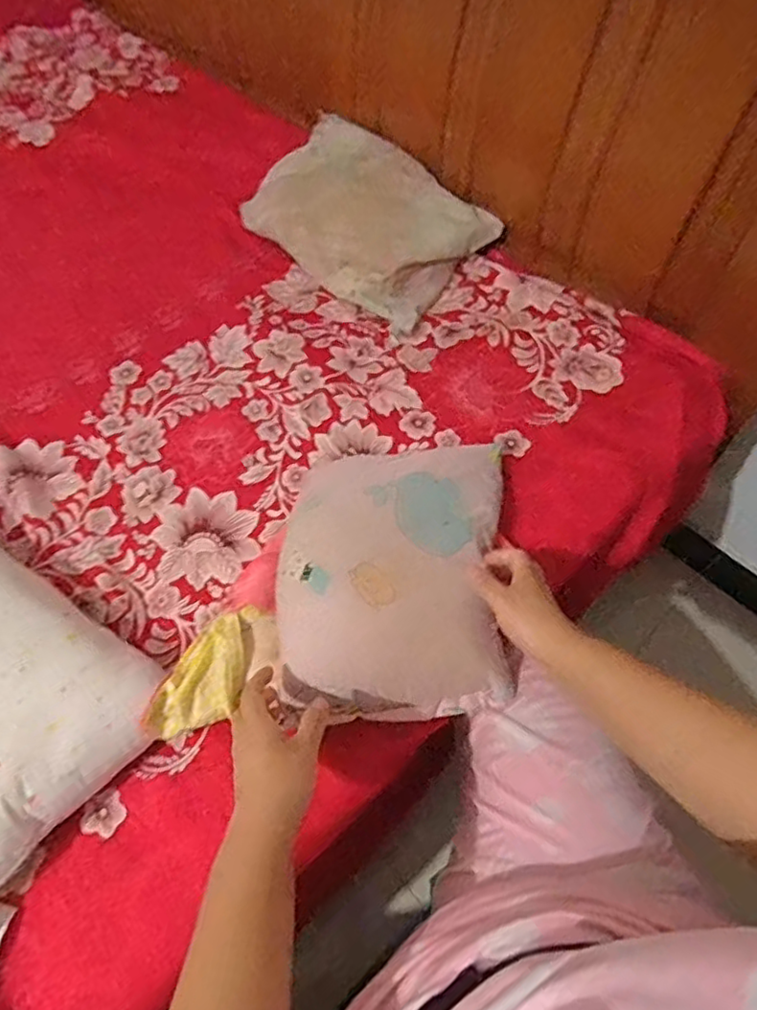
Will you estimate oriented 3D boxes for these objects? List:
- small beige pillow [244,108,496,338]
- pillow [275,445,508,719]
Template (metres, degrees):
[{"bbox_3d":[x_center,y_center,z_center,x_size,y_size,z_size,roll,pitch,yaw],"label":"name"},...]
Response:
[{"bbox_3d":[-0.026,-0.444,0.968,0.362,0.100,0.232,39,67,21],"label":"small beige pillow"},{"bbox_3d":[0.017,0.059,0.649,0.225,0.087,0.285,1,59,1],"label":"pillow"}]

